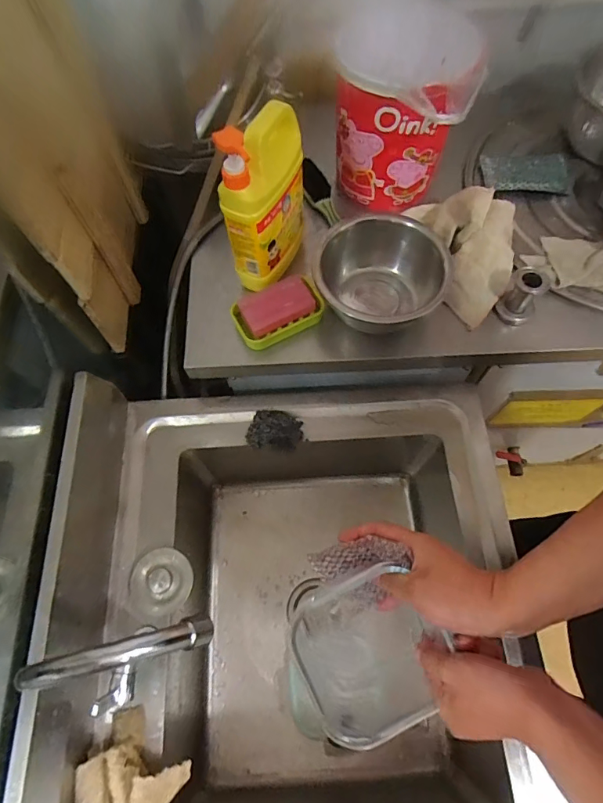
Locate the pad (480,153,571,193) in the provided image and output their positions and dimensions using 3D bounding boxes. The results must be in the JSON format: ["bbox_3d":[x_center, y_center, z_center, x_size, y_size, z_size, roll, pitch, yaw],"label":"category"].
[{"bbox_3d":[0.383,-0.395,0.761,0.145,0.019,0.061,4,97,2],"label":"pad"}]

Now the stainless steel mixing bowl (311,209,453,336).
[{"bbox_3d":[0.118,-0.178,0.662,0.182,0.103,0.181,-1,66,1],"label":"stainless steel mixing bowl"}]

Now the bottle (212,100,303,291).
[{"bbox_3d":[-0.048,-0.280,0.610,0.074,0.226,0.139,16,68,8],"label":"bottle"}]

